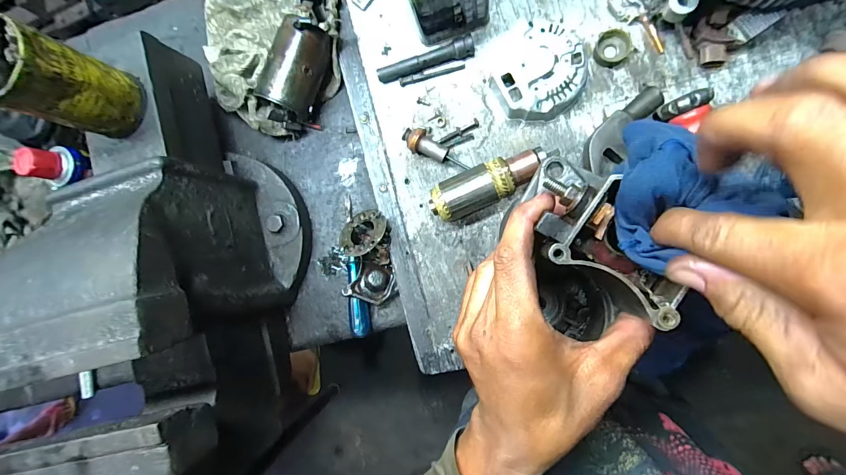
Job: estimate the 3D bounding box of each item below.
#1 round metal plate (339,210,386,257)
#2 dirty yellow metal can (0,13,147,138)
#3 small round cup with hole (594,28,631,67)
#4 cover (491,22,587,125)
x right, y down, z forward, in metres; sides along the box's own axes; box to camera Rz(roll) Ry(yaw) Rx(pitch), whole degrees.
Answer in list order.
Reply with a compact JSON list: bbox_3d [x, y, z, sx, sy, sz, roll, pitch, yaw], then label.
[{"bbox_3d":[-0.080,-0.006,0.483,0.068,0.012,0.069,-16,51,20],"label":"round metal plate"},{"bbox_3d":[-0.356,-0.151,0.355,0.081,0.112,0.075,0,90,9],"label":"dirty yellow metal can"},{"bbox_3d":[0.226,-0.226,0.431,0.041,0.013,0.037,-32,85,7],"label":"small round cup with hole"},{"bbox_3d":[0.140,-0.196,0.437,0.106,0.036,0.103,-33,85,7],"label":"cover"}]

